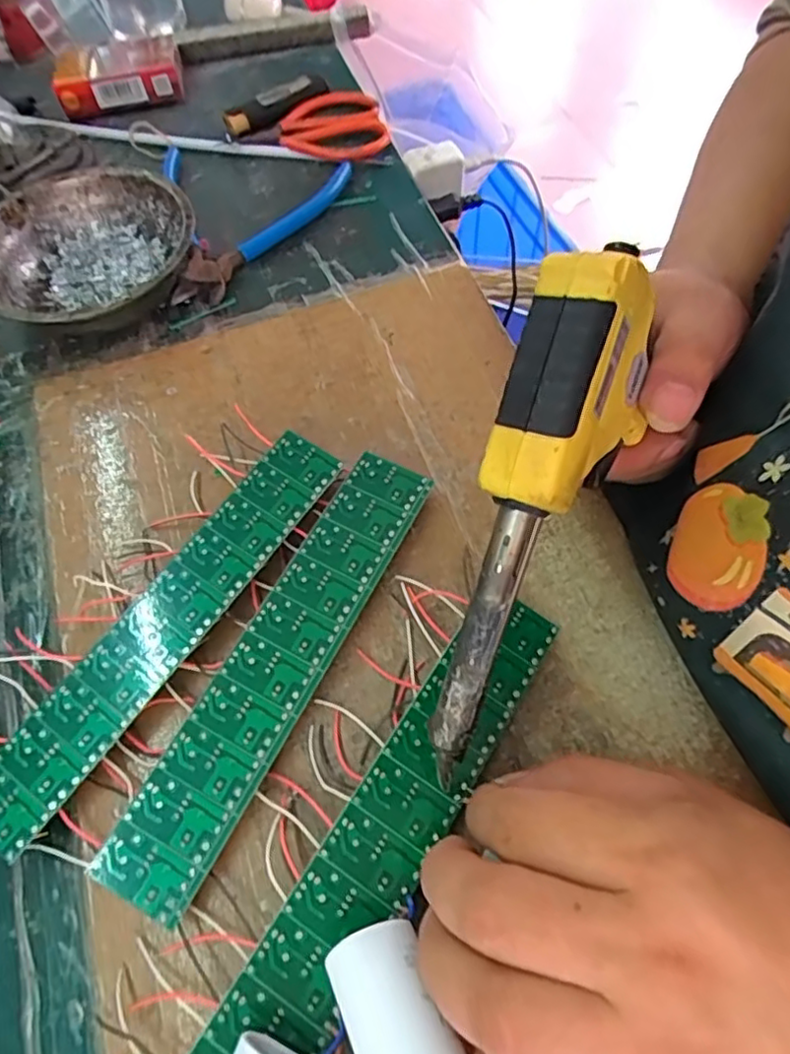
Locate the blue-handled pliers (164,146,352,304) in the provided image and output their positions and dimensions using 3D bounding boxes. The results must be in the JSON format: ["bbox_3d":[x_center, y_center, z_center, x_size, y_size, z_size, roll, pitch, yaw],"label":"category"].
[{"bbox_3d":[-0.110,-0.196,0.404,0.134,0.015,0.135,11,63,8],"label":"blue-handled pliers"}]

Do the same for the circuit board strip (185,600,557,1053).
[{"bbox_3d":[-0.002,0.108,0.230,0.039,0.008,0.198,34,68,19],"label":"circuit board strip"}]

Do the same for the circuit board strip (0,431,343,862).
[{"bbox_3d":[-0.096,0.041,0.277,0.035,0.020,0.199,31,68,17],"label":"circuit board strip"}]

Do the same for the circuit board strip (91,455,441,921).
[{"bbox_3d":[-0.047,0.053,0.270,0.039,0.016,0.200,25,66,15],"label":"circuit board strip"}]

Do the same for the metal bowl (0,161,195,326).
[{"bbox_3d":[-0.177,-0.154,0.371,0.122,0.041,0.122,-1,62,2],"label":"metal bowl"}]

